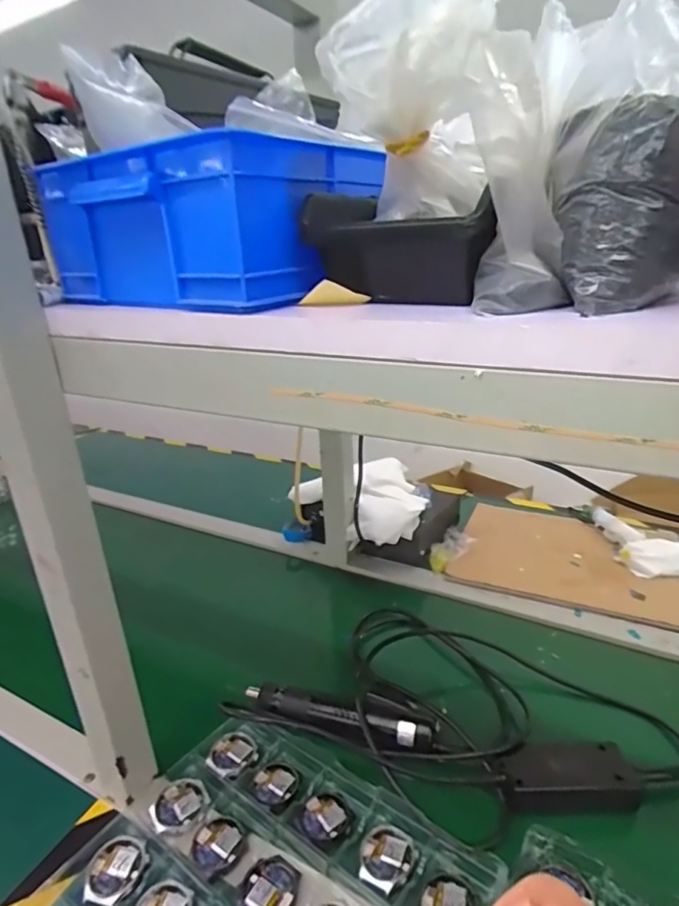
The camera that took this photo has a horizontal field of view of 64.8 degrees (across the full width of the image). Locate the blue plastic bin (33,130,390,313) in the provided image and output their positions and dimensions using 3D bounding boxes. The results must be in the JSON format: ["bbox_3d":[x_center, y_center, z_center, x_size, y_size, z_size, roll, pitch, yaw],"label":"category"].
[{"bbox_3d":[-0.089,-0.146,0.355,0.190,0.084,0.140,16,28,40],"label":"blue plastic bin"}]

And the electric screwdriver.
[{"bbox_3d":[-0.002,0.280,0.578,0.207,0.031,0.041,4,22,17],"label":"electric screwdriver"}]

